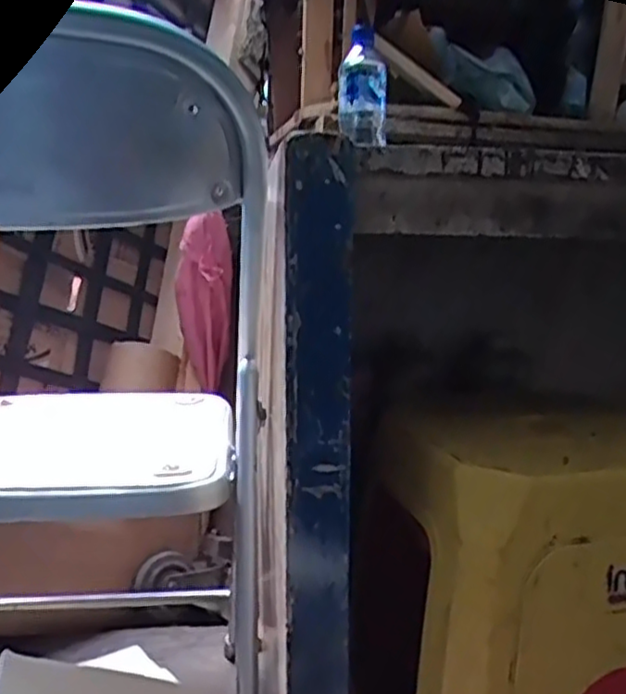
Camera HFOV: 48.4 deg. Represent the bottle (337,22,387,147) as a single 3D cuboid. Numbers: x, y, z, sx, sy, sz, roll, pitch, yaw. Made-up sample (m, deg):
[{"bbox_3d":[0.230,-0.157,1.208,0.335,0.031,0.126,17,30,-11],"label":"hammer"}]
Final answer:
[{"bbox_3d":[0.066,-0.338,0.924,0.063,0.155,0.063,2,9,-1],"label":"bottle"}]

